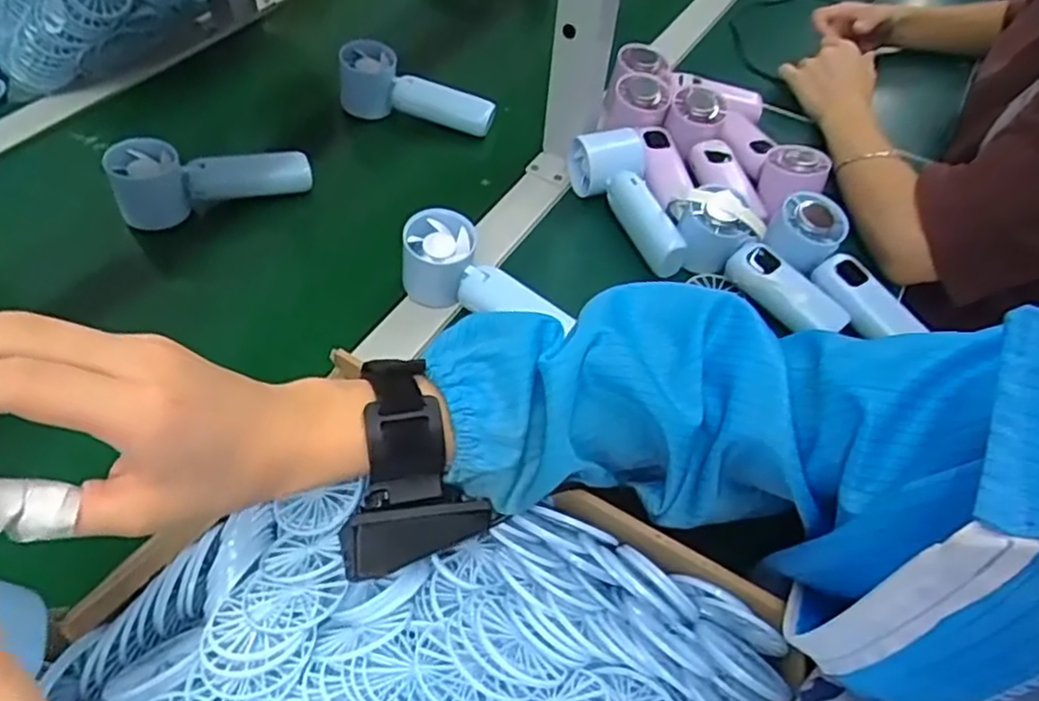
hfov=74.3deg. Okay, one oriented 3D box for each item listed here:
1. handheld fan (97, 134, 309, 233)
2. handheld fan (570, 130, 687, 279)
[{"bbox_3d":[-0.259,-0.150,0.583,0.151,0.059,0.044,-15,57,-15],"label":"handheld fan"},{"bbox_3d":[0.103,-0.132,0.599,0.052,0.060,0.159,-21,59,-19],"label":"handheld fan"}]

